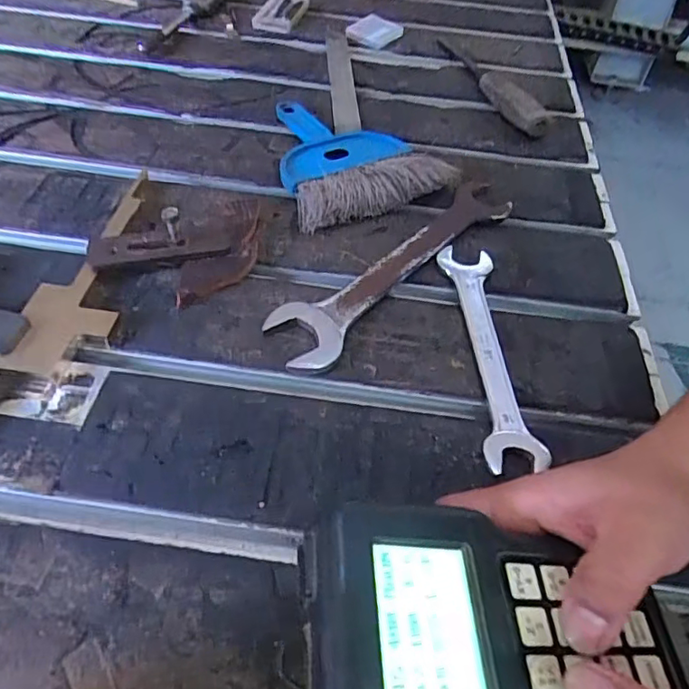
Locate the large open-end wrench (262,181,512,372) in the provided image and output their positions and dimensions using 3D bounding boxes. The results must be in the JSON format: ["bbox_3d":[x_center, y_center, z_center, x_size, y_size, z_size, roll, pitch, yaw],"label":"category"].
[{"bbox_3d":[0.042,-0.061,0.424,0.053,0.011,0.247,36,56,23],"label":"large open-end wrench"}]

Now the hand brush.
[{"bbox_3d":[-0.007,-0.179,0.509,0.143,0.025,0.184,-20,55,-20],"label":"hand brush"}]

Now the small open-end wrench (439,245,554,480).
[{"bbox_3d":[0.095,0.000,0.376,0.035,0.011,0.182,0,50,-5],"label":"small open-end wrench"}]

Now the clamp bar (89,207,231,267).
[{"bbox_3d":[-0.133,-0.076,0.399,0.092,0.040,0.028,-8,51,-12],"label":"clamp bar"}]

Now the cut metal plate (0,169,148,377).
[{"bbox_3d":[-0.171,-0.043,0.387,0.055,0.016,0.244,12,50,5],"label":"cut metal plate"}]

